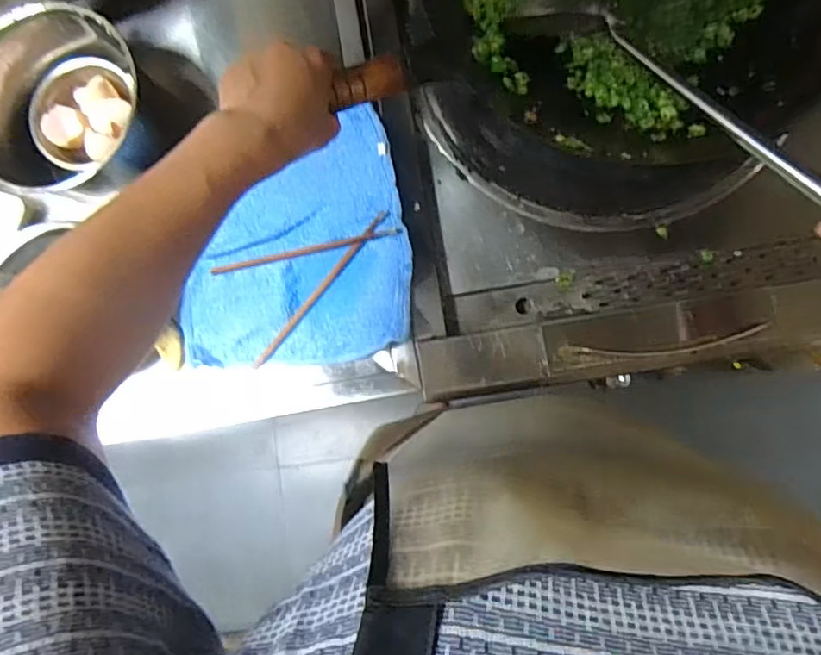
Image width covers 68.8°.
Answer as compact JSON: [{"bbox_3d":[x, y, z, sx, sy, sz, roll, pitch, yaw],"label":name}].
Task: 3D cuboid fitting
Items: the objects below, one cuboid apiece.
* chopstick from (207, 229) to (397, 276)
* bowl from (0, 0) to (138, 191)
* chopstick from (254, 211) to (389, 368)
[{"bbox_3d":[-0.118,-0.087,0.675,0.217,0.007,0.009,-12,84,4],"label":"chopstick"},{"bbox_3d":[-0.374,-0.241,0.654,0.168,0.105,0.179,0,85,5],"label":"bowl"},{"bbox_3d":[-0.100,-0.043,0.675,0.011,0.005,0.224,40,89,7],"label":"chopstick"}]

